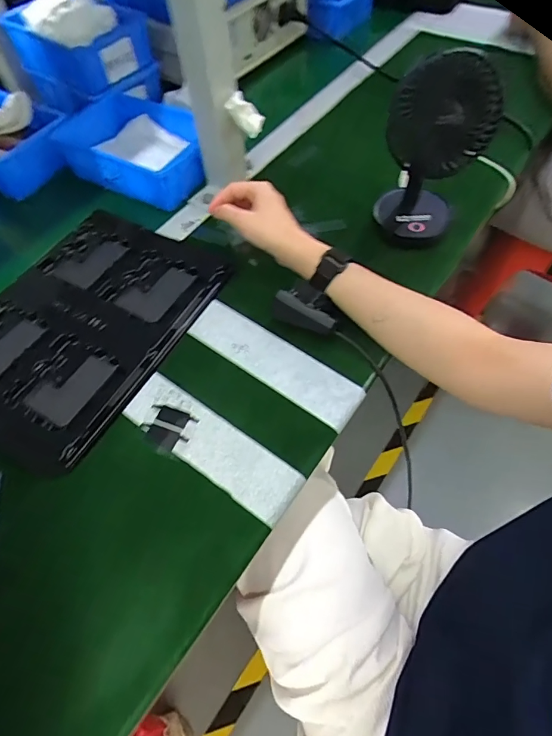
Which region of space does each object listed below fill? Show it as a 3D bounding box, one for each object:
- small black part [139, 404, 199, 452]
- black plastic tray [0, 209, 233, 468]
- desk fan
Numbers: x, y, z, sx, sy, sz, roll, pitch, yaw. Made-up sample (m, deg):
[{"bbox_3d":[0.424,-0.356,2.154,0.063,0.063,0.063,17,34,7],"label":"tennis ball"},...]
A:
[{"bbox_3d":[-0.107,0.058,0.416,0.049,0.004,0.041,21,62,15],"label":"small black part"},{"bbox_3d":[-0.214,-0.055,0.476,0.214,0.028,0.292,24,63,17],"label":"black plastic tray"},{"bbox_3d":[0.181,-0.242,0.489,0.107,0.183,0.100,14,60,11],"label":"desk fan"}]

